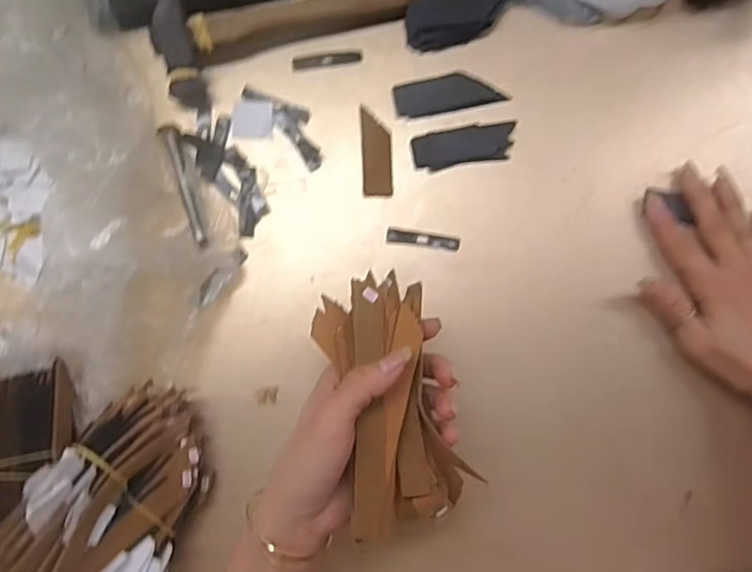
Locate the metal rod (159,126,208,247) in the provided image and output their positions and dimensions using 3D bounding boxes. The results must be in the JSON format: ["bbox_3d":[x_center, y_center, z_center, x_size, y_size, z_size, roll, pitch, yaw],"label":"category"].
[{"bbox_3d":[-0.140,-0.073,0.419,0.011,0.006,0.091,-16,86,-2],"label":"metal rod"}]

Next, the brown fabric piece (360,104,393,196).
[{"bbox_3d":[0.001,-0.100,0.429,0.022,0.004,0.064,-2,85,-1],"label":"brown fabric piece"}]

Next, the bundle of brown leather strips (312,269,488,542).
[{"bbox_3d":[0.009,0.067,0.332,0.067,0.036,0.140,-13,89,-2],"label":"bundle of brown leather strips"}]

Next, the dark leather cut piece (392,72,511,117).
[{"bbox_3d":[0.055,-0.146,0.435,0.080,0.004,0.028,-11,86,-2],"label":"dark leather cut piece"}]

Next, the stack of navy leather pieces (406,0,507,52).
[{"bbox_3d":[0.061,-0.202,0.433,0.077,0.012,0.035,-15,86,-2],"label":"stack of navy leather pieces"}]

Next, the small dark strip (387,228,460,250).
[{"bbox_3d":[0.035,-0.035,0.424,0.053,0.004,0.010,8,85,0],"label":"small dark strip"}]

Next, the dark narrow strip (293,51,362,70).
[{"bbox_3d":[-0.037,-0.172,0.439,0.052,0.004,0.009,-8,85,-1],"label":"dark narrow strip"}]

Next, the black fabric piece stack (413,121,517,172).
[{"bbox_3d":[0.066,-0.105,0.430,0.075,0.004,0.028,-10,86,-1],"label":"black fabric piece stack"}]

